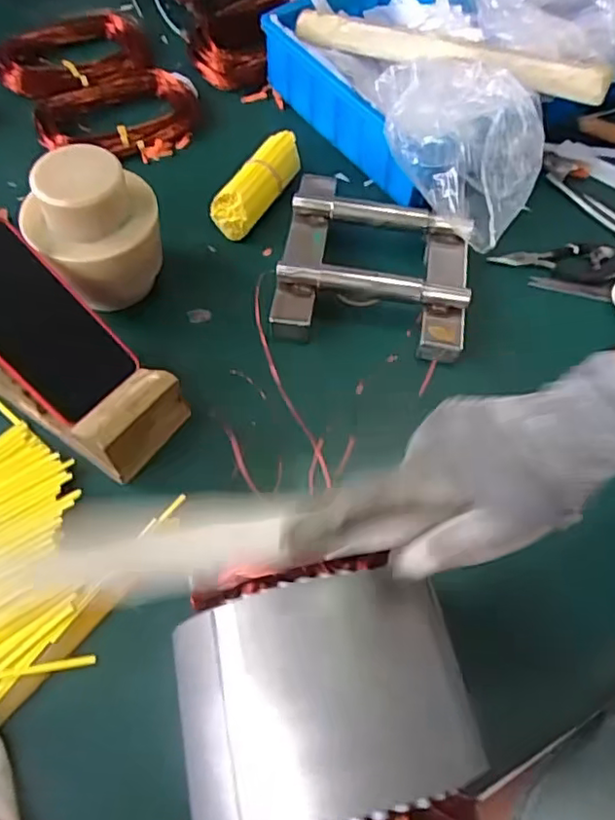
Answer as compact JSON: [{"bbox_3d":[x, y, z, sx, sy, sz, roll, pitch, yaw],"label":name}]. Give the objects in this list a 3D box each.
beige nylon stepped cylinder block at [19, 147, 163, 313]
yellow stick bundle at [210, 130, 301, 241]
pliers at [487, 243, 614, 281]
[{"bbox_3d":[-0.181,-0.148,0.527,0.111,0.125,0.090,-18,63,-12],"label":"beige nylon stepped cylinder block"},{"bbox_3d":[-0.052,-0.239,0.641,0.049,0.039,0.131,26,63,12],"label":"yellow stick bundle"},{"bbox_3d":[0.254,-0.157,0.628,0.126,0.008,0.043,7,61,1],"label":"pliers"}]

